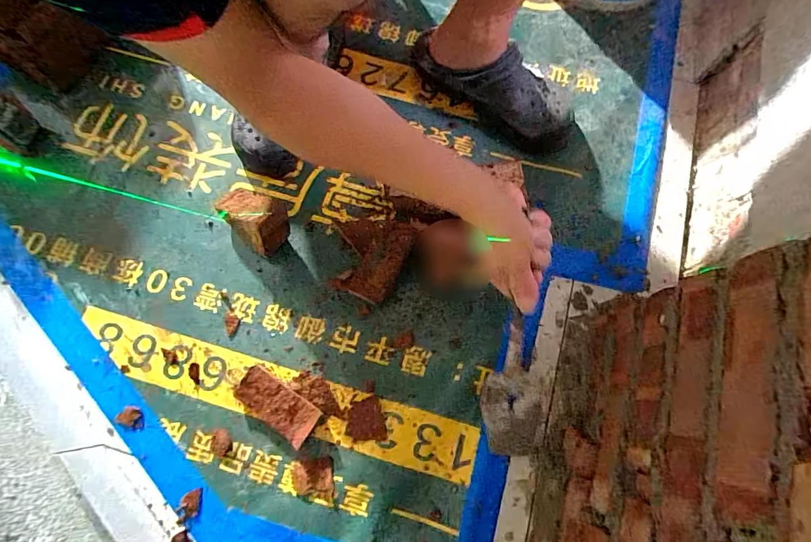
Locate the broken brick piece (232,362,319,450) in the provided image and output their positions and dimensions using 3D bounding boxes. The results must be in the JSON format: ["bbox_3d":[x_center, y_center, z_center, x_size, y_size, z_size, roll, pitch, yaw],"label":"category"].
[{"bbox_3d":[-0.156,0.162,0.504,0.104,0.021,0.052,30,74,8],"label":"broken brick piece"}]

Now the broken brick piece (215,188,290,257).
[{"bbox_3d":[-0.206,-0.074,0.550,0.114,0.076,0.065,33,75,9],"label":"broken brick piece"}]

